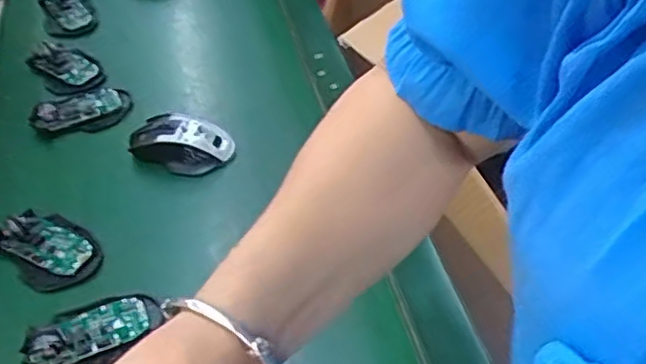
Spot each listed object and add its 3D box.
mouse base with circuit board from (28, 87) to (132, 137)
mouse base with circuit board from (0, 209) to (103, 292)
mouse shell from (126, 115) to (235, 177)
[{"bbox_3d":[-0.293,-0.087,0.812,0.115,0.016,0.066,-22,48,-19],"label":"mouse base with circuit board"},{"bbox_3d":[-0.270,0.060,0.654,0.107,0.021,0.071,31,53,29],"label":"mouse base with circuit board"},{"bbox_3d":[-0.163,-0.046,0.750,0.114,0.037,0.070,12,47,15],"label":"mouse shell"}]

